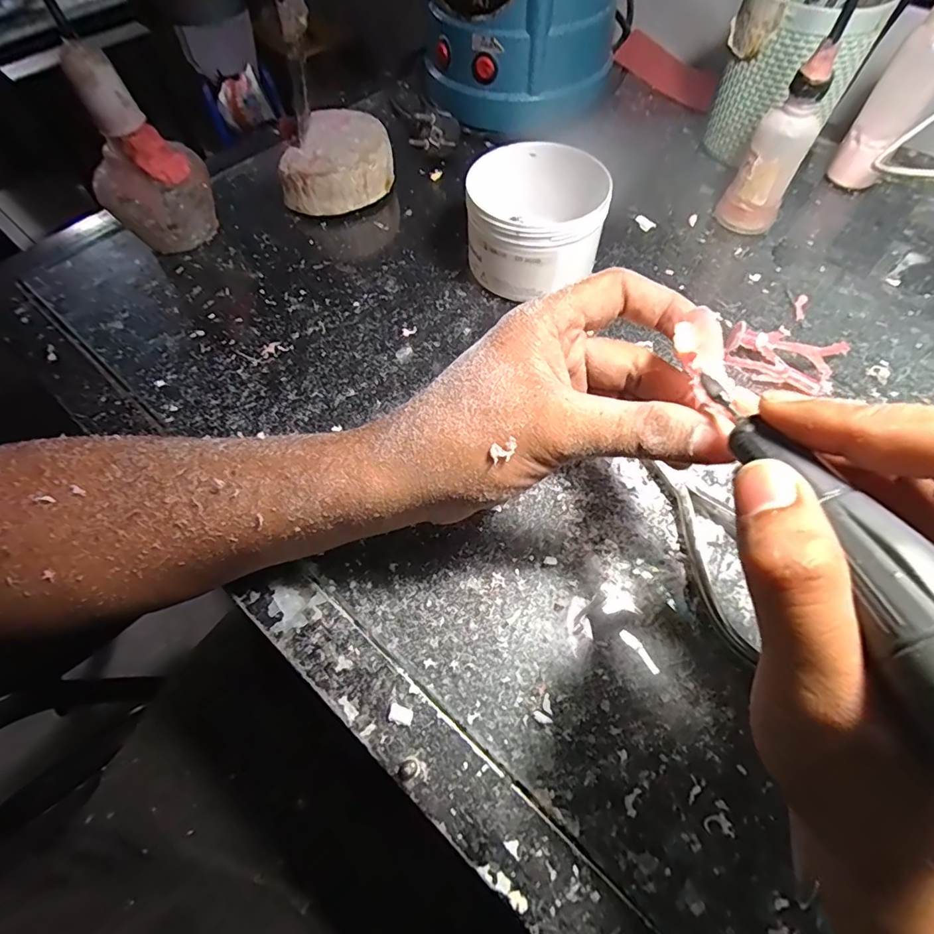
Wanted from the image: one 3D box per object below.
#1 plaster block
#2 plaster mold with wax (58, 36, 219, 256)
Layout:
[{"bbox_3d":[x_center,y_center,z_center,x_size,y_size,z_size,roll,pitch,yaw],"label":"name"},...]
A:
[{"bbox_3d":[-0.105,-0.247,0.401,0.088,0.044,0.091,-9,61,-4],"label":"plaster block"},{"bbox_3d":[-0.225,-0.210,0.339,0.054,0.121,0.058,30,65,17],"label":"plaster mold with wax"}]

